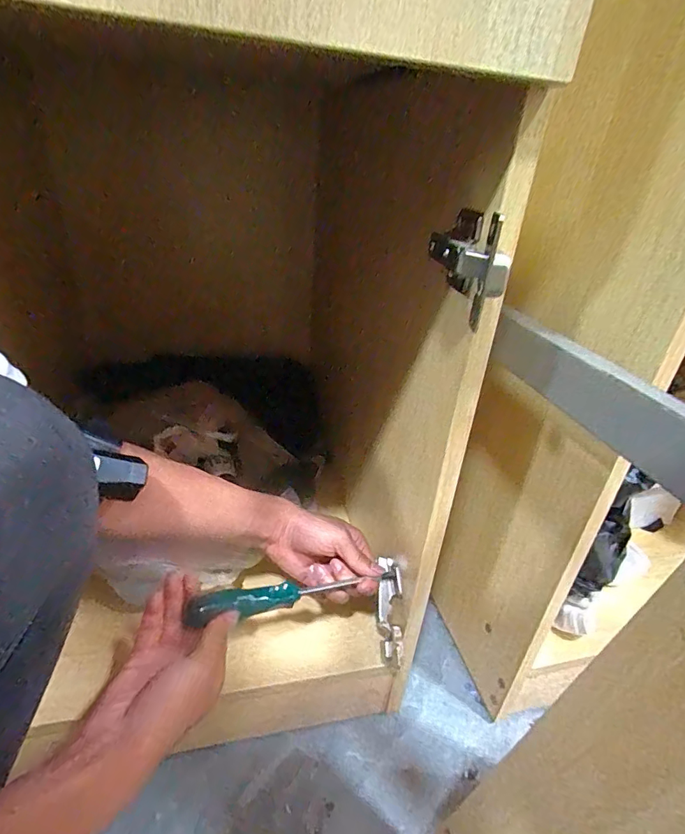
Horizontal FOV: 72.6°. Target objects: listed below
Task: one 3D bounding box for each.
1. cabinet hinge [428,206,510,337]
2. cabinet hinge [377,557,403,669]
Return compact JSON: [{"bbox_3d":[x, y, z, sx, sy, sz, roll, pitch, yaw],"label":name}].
[{"bbox_3d":[0.074,-0.098,0.288,0.022,0.055,0.096,1,30,-9],"label":"cabinet hinge"},{"bbox_3d":[0.046,0.193,0.467,0.021,0.033,0.098,2,74,-9],"label":"cabinet hinge"}]

